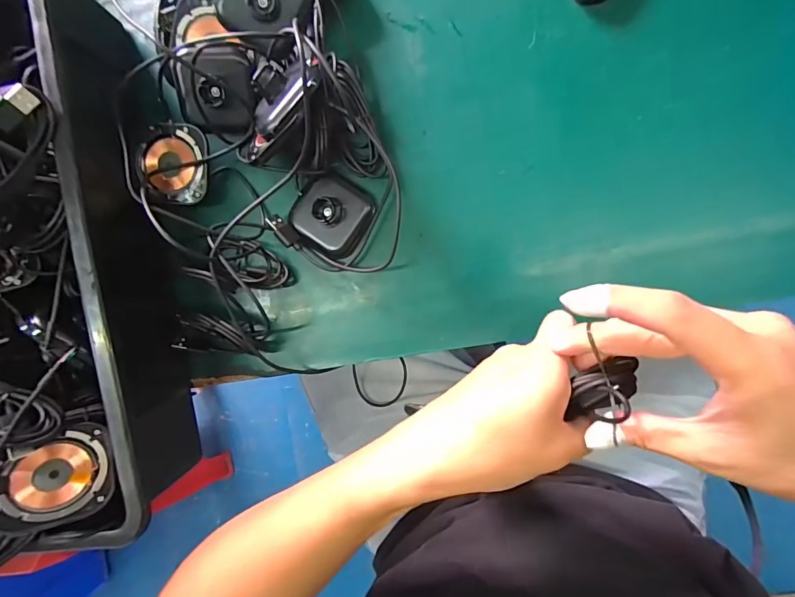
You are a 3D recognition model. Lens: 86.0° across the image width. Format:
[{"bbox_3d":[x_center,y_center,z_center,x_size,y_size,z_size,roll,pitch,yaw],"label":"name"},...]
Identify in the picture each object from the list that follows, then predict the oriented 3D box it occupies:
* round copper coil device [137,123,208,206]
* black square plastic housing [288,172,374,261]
[{"bbox_3d":[-0.173,-0.104,0.332,0.051,0.013,0.059,7,101,-3],"label":"round copper coil device"},{"bbox_3d":[-0.053,-0.065,0.328,0.058,0.023,0.057,33,98,6],"label":"black square plastic housing"}]

